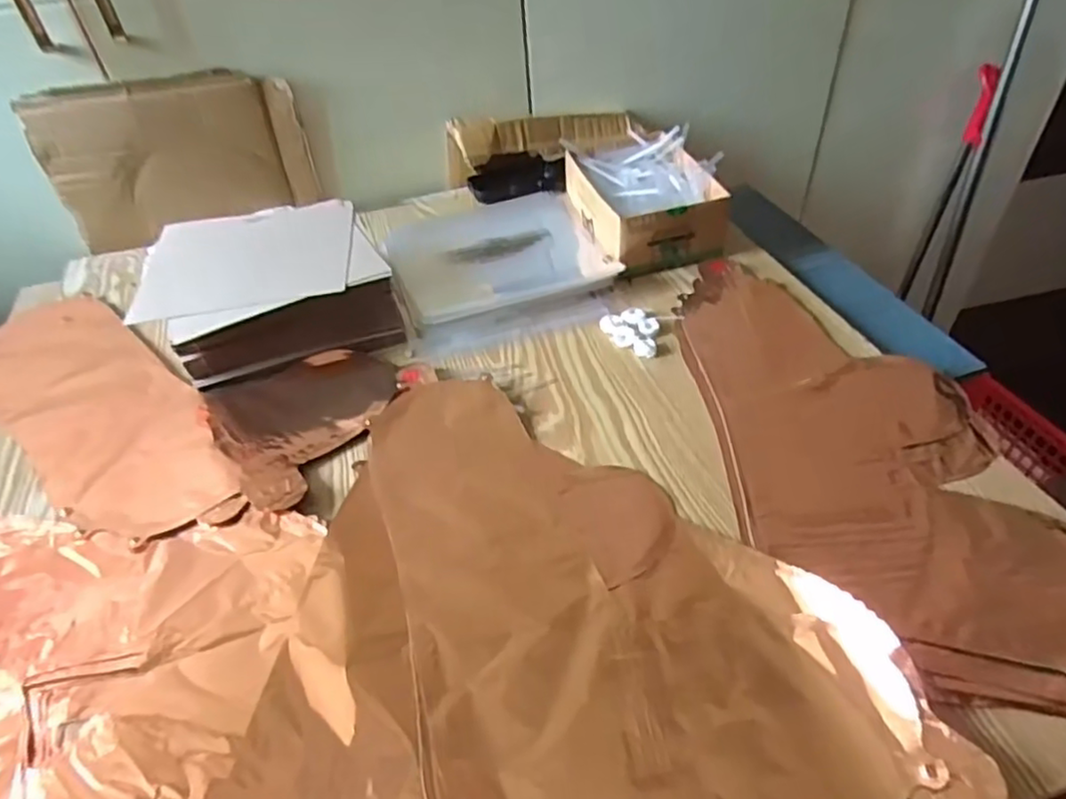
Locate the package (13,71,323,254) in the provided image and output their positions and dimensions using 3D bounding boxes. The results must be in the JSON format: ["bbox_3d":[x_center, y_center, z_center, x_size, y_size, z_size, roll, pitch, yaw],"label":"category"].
[{"bbox_3d":[-0.401,-0.271,0.752,0.273,0.176,0.018,-13,44,-8],"label":"package"}]

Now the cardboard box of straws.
[{"bbox_3d":[0.124,-0.221,0.727,0.138,0.072,0.190,-12,43,-8],"label":"cardboard box of straws"}]

